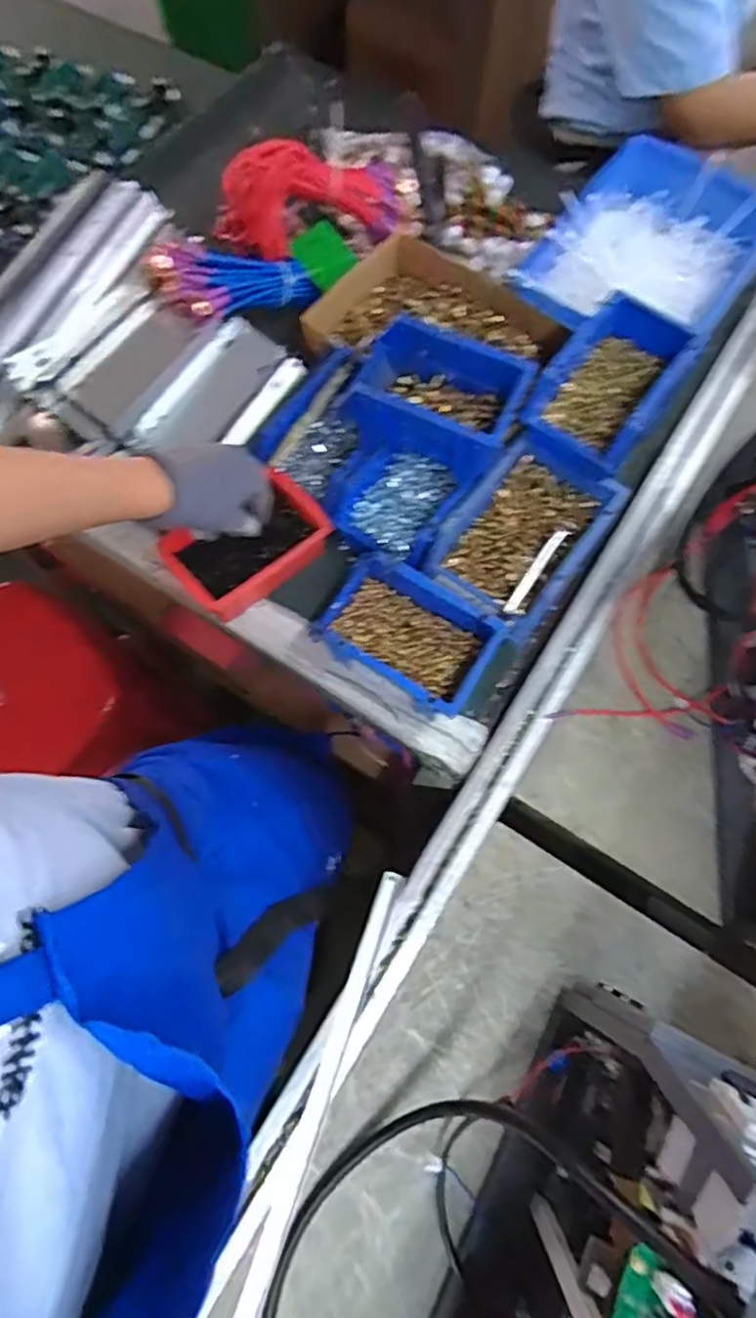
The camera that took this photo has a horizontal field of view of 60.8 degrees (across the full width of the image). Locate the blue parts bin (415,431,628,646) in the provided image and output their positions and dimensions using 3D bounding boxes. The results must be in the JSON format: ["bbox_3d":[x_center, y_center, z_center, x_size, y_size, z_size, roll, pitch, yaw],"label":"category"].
[{"bbox_3d":[0.141,-0.121,0.628,0.126,0.050,0.177,36,76,10],"label":"blue parts bin"}]

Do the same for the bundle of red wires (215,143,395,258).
[{"bbox_3d":[-0.076,-0.516,0.726,0.212,0.092,0.094,-17,73,-5],"label":"bundle of red wires"}]

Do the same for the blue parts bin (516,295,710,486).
[{"bbox_3d":[0.223,-0.265,0.624,0.108,0.066,0.158,34,75,10],"label":"blue parts bin"}]

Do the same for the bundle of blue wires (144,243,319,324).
[{"bbox_3d":[-0.151,-0.399,0.693,0.174,0.034,0.075,-15,72,-27],"label":"bundle of blue wires"}]

